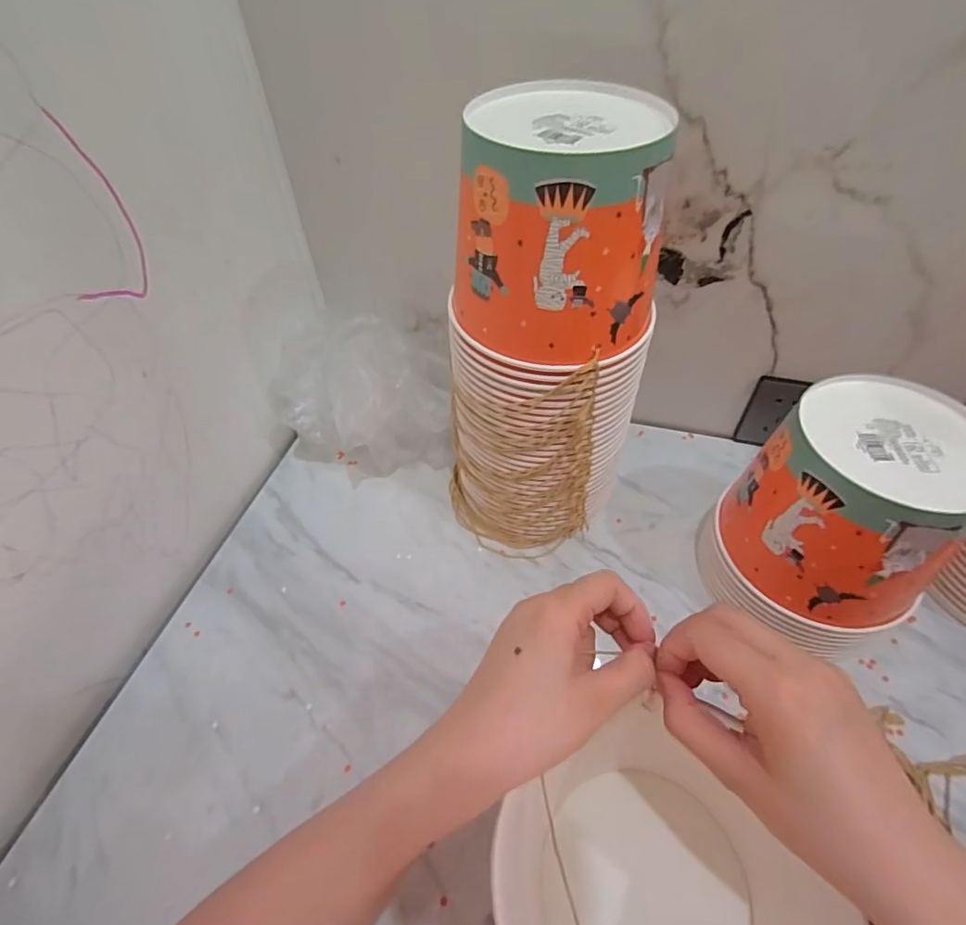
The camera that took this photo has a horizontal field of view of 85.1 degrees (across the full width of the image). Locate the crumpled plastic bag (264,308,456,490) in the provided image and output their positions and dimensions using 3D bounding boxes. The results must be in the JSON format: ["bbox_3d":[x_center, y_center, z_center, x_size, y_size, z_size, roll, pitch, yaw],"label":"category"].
[{"bbox_3d":[-0.128,-0.072,0.569,0.181,0.158,0.138,-20,51,-15],"label":"crumpled plastic bag"}]

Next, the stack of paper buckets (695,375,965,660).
[{"bbox_3d":[0.281,0.047,0.429,0.136,0.191,0.136,-36,57,-25],"label":"stack of paper buckets"}]

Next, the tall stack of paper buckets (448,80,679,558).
[{"bbox_3d":[0.049,-0.084,0.444,0.154,0.354,0.134,8,50,9],"label":"tall stack of paper buckets"}]

